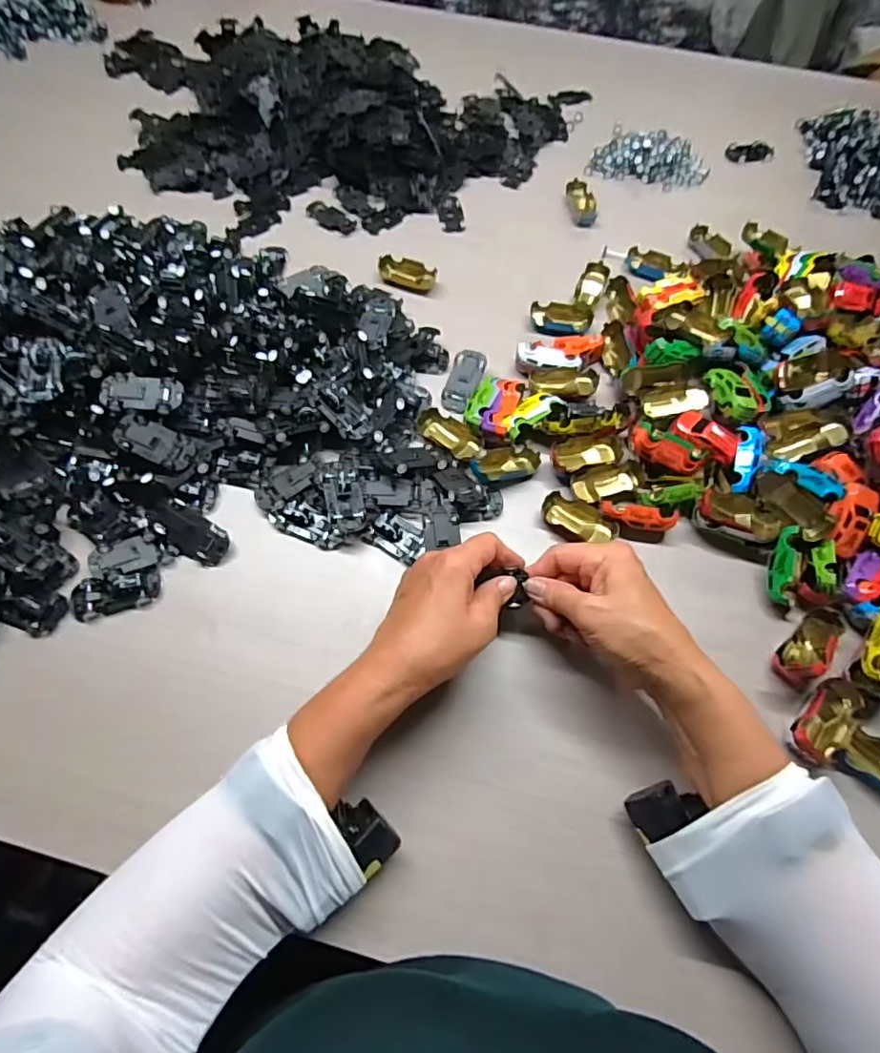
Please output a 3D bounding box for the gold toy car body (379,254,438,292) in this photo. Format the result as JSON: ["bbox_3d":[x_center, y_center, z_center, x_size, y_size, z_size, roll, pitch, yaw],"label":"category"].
[{"bbox_3d":[-0.036,-0.276,0.589,0.063,0.014,0.028,15,63,6],"label":"gold toy car body"}]

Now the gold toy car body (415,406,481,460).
[{"bbox_3d":[0.007,-0.084,0.494,0.065,0.017,0.031,34,67,15],"label":"gold toy car body"}]

